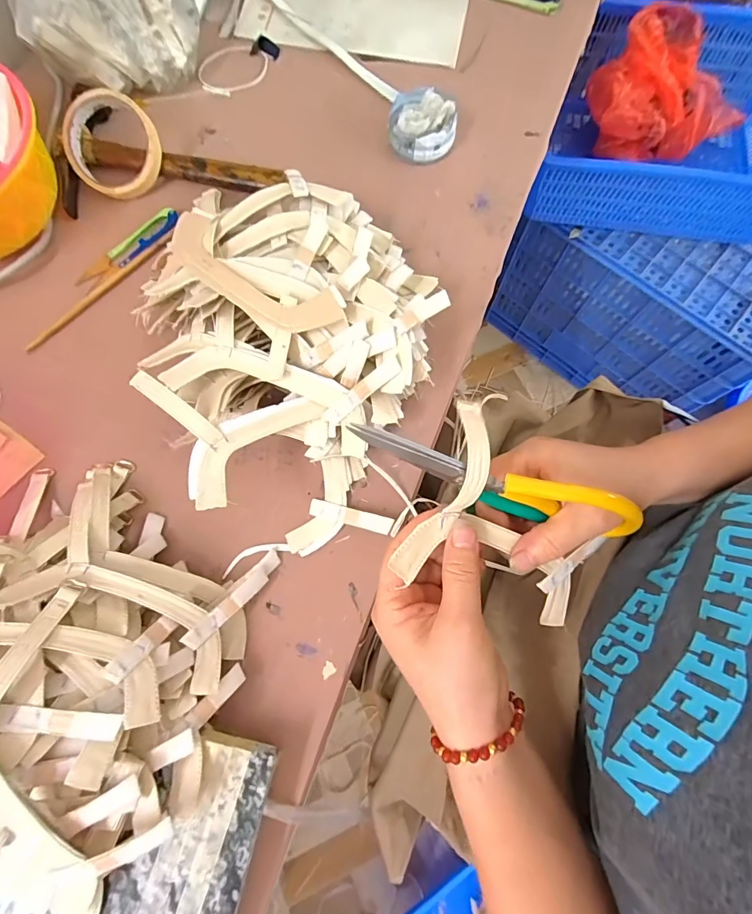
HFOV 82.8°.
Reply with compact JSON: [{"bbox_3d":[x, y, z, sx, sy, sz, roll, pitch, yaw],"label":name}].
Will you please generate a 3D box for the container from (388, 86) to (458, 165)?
[{"bbox_3d":[0.049,-0.356,0.454,0.068,0.033,0.075,5,75,0],"label":"container"}]

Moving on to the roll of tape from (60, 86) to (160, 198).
[{"bbox_3d":[-0.260,-0.310,0.426,0.089,0.023,0.088,-29,104,6],"label":"roll of tape"}]

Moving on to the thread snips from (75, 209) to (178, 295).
[{"bbox_3d":[-0.244,-0.206,0.423,0.116,0.010,0.025,-41,79,-11],"label":"thread snips"}]

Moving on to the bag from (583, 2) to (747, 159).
[{"bbox_3d":[0.496,-0.660,0.776,0.236,0.127,0.219,-11,75,-4],"label":"bag"}]

